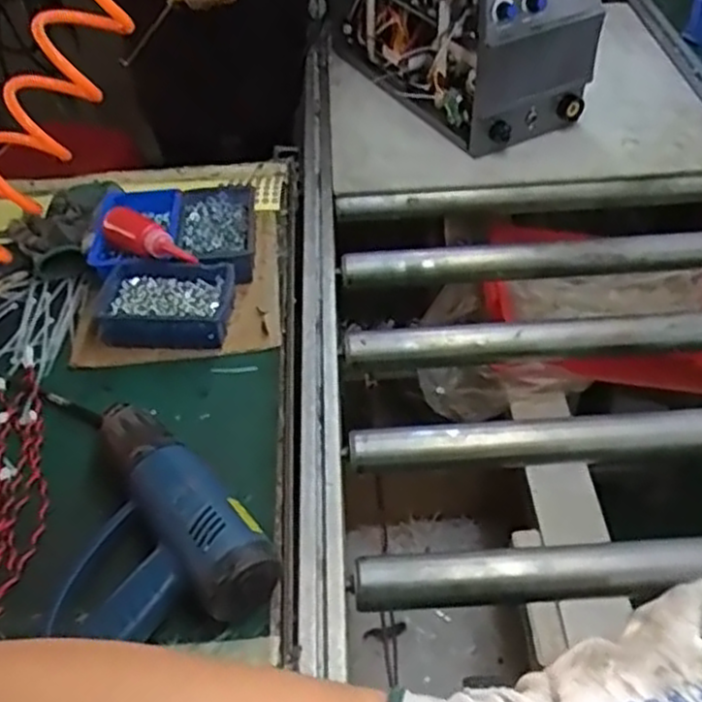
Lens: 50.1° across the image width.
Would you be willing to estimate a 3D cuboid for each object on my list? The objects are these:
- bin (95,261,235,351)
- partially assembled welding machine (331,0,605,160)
[{"bbox_3d":[-0.209,-0.049,0.852,0.153,0.053,0.101,3,48,6],"label":"bin"},{"bbox_3d":[0.158,-0.563,1.200,0.214,0.292,0.482,-23,50,-16],"label":"partially assembled welding machine"}]

